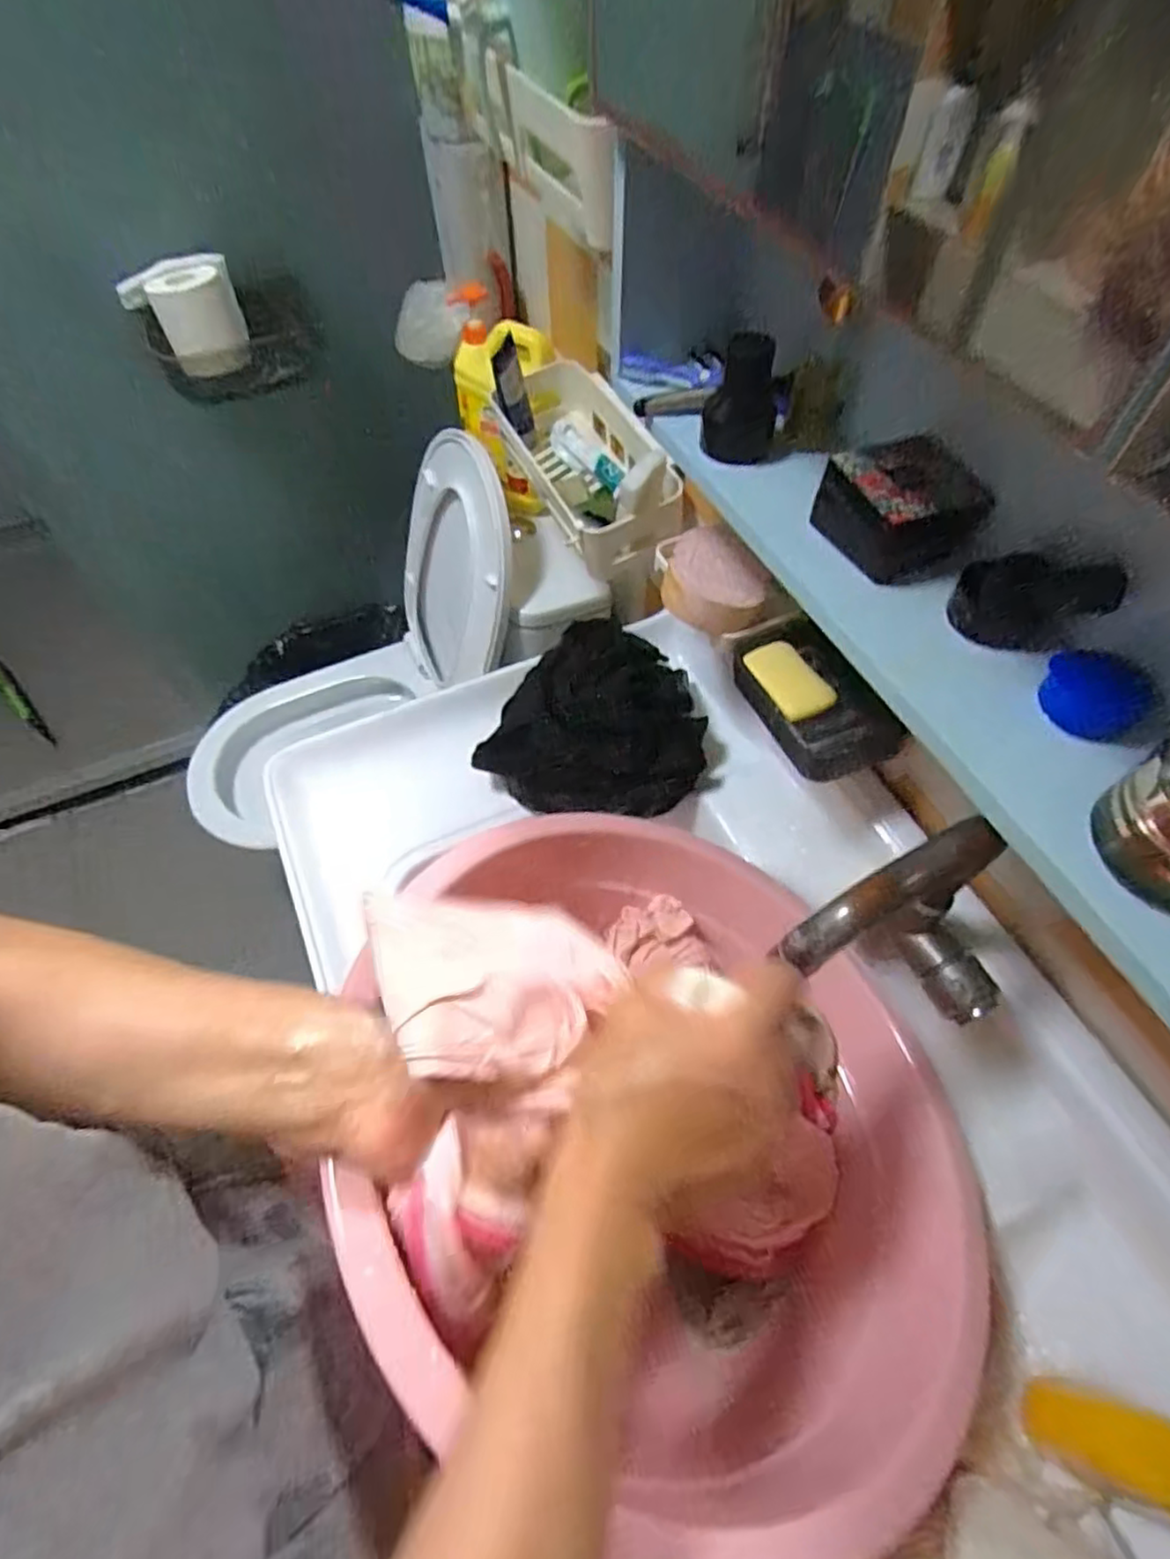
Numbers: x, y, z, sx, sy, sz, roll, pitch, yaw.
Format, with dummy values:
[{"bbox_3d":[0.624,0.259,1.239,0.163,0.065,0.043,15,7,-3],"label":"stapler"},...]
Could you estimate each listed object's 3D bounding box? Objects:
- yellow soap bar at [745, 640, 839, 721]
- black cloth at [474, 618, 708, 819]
[{"bbox_3d":[0.163,-0.080,0.555,0.043,0.013,0.075,-21,60,-12],"label":"yellow soap bar"},{"bbox_3d":[0.007,-0.056,0.665,0.208,0.099,0.171,0,58,1],"label":"black cloth"}]

